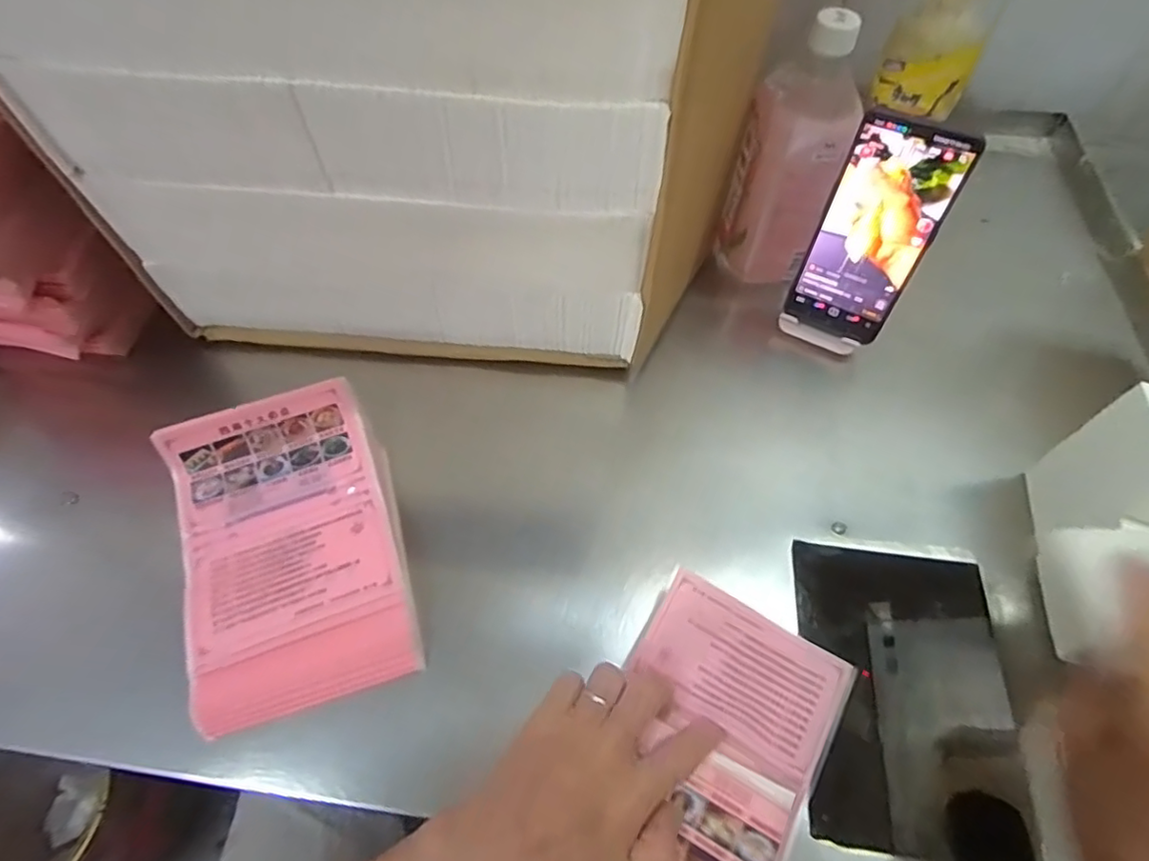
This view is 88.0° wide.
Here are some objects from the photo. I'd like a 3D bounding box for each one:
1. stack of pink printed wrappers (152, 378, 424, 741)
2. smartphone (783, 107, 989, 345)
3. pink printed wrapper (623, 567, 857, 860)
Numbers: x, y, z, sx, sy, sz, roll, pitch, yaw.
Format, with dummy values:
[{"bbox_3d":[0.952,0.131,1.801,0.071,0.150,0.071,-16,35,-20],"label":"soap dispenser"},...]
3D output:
[{"bbox_3d":[-0.179,0.070,0.376,0.125,0.046,0.190,-17,60,-11],"label":"stack of pink printed wrappers"},{"bbox_3d":[0.220,-0.142,0.442,0.077,0.163,0.005,27,48,17],"label":"smartphone"},{"bbox_3d":[0.078,0.176,0.339,0.117,0.022,0.157,27,62,15],"label":"pink printed wrapper"}]

